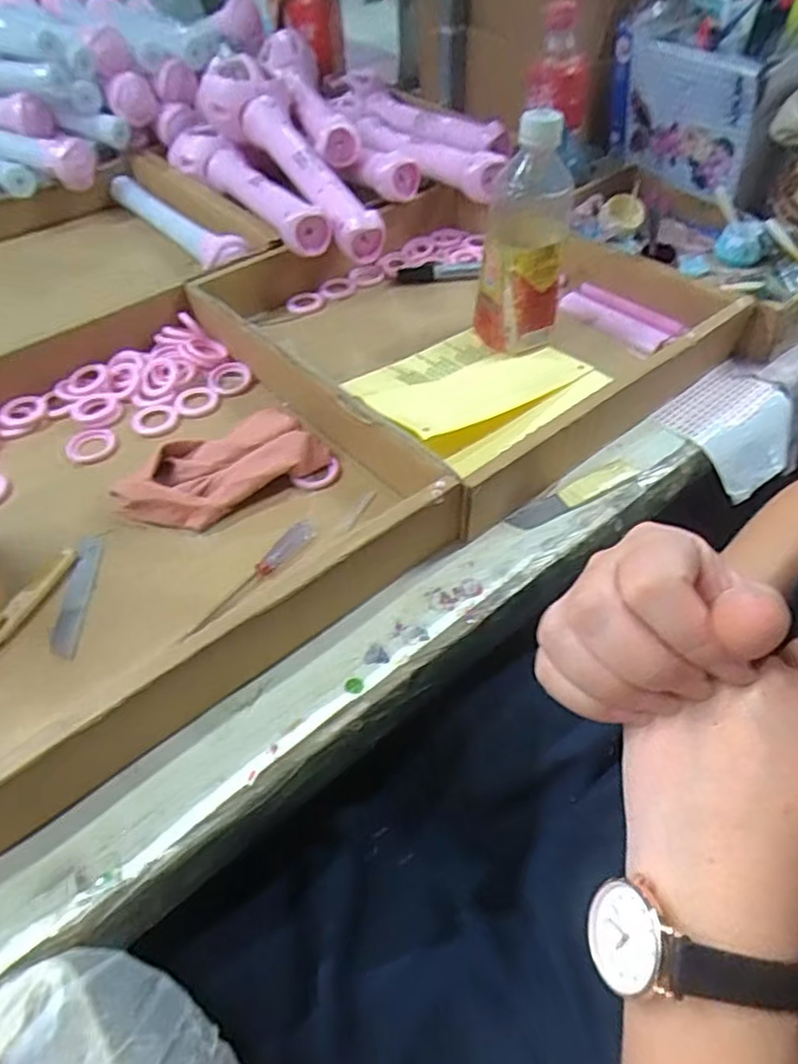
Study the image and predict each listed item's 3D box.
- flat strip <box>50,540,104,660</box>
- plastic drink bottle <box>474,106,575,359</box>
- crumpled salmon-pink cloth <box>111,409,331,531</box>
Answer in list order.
[{"bbox_3d":[-0.211,0.041,0.436,0.017,0.004,0.097,0,48,-8],"label":"flat strip"},{"bbox_3d":[0.105,-0.239,0.556,0.069,0.181,0.060,11,50,9],"label":"plastic drink bottle"},{"bbox_3d":[-0.132,-0.046,0.495,0.145,0.029,0.070,-31,56,-23],"label":"crumpled salmon-pink cloth"}]

